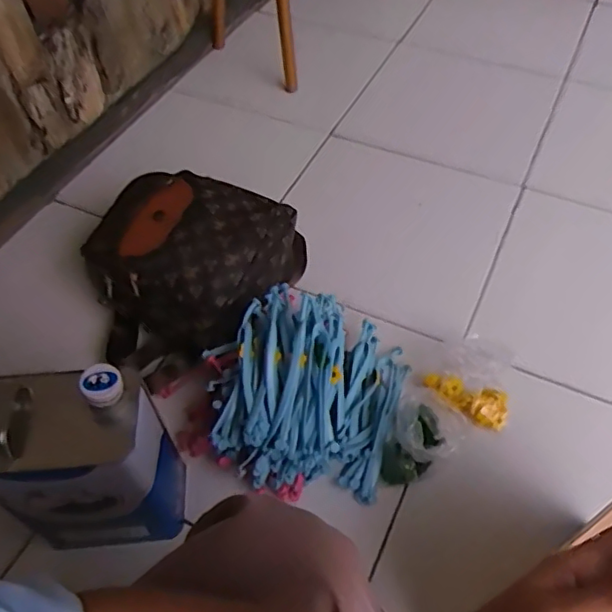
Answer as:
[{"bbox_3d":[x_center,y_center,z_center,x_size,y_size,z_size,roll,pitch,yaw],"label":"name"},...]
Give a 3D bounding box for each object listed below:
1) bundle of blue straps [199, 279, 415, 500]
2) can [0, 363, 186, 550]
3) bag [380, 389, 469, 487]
[{"bbox_3d":[-0.004,0.095,0.769,0.255,0.136,0.260,10,54,9],"label":"bundle of blue straps"},{"bbox_3d":[-0.240,0.157,0.623,0.165,0.206,0.110,-2,53,0],"label":"can"},{"bbox_3d":[0.147,0.166,0.755,0.129,0.059,0.089,-35,59,-22],"label":"bag"}]

